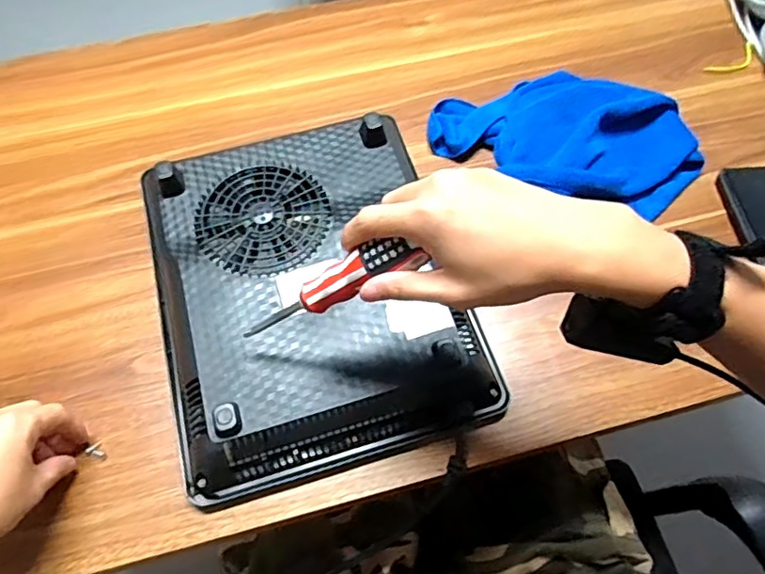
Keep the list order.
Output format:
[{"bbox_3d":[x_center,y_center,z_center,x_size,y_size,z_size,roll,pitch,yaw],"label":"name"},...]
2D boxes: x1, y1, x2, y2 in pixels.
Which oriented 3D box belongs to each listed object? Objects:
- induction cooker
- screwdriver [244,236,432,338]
[{"bbox_3d":[-0.068,-0.005,0.525,0.273,0.057,0.328,-16,64,-7],"label":"induction cooker"},{"bbox_3d":[-0.039,0.001,0.395,0.163,0.025,0.021,-26,56,37],"label":"screwdriver"}]

